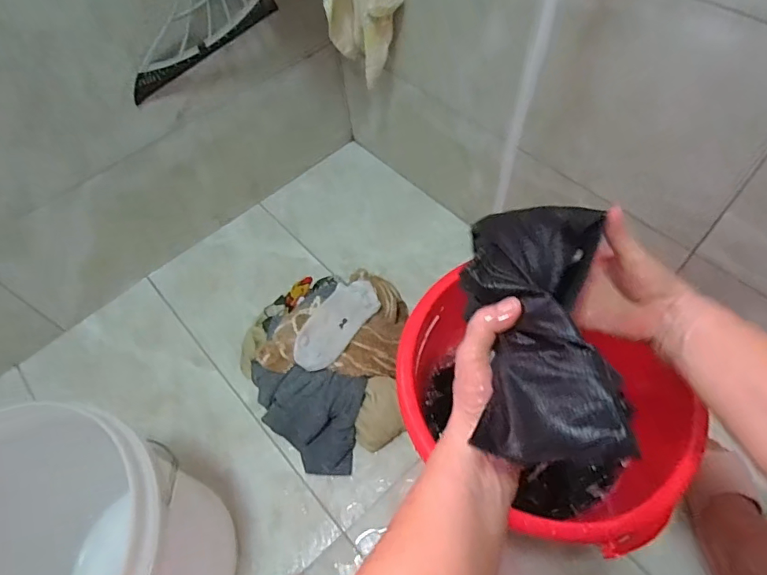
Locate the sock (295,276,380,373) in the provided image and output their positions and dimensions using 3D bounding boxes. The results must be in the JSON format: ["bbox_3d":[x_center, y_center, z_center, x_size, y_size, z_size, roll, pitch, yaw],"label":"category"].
[{"bbox_3d":[-0.081,0.057,0.867,0.087,0.033,0.208,27,60,18],"label":"sock"}]

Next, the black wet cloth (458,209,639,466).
[{"bbox_3d":[0.117,0.019,0.362,0.107,0.043,0.221,4,49,7],"label":"black wet cloth"}]

